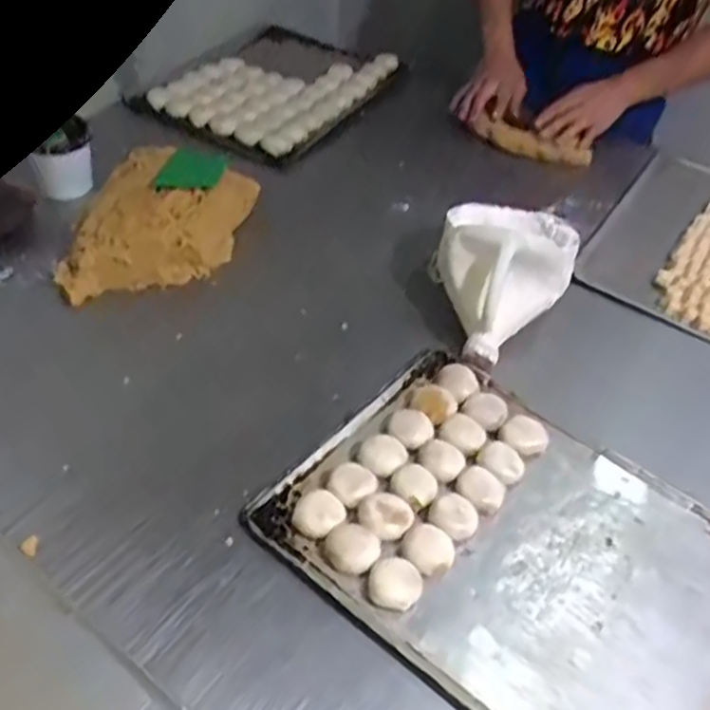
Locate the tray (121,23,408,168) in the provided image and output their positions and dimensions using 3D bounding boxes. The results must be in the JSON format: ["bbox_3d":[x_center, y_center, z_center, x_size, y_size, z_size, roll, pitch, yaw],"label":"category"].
[{"bbox_3d":[-0.150,-0.526,1.405,0.375,0.061,0.478,20,46,15],"label":"tray"}]

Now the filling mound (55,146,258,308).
[{"bbox_3d":[-0.269,-0.195,1.023,0.214,0.081,0.306,6,44,1],"label":"filling mound"}]

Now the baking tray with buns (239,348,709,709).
[{"bbox_3d":[0.167,0.186,0.726,0.463,0.035,0.343,31,50,25],"label":"baking tray with buns"}]

